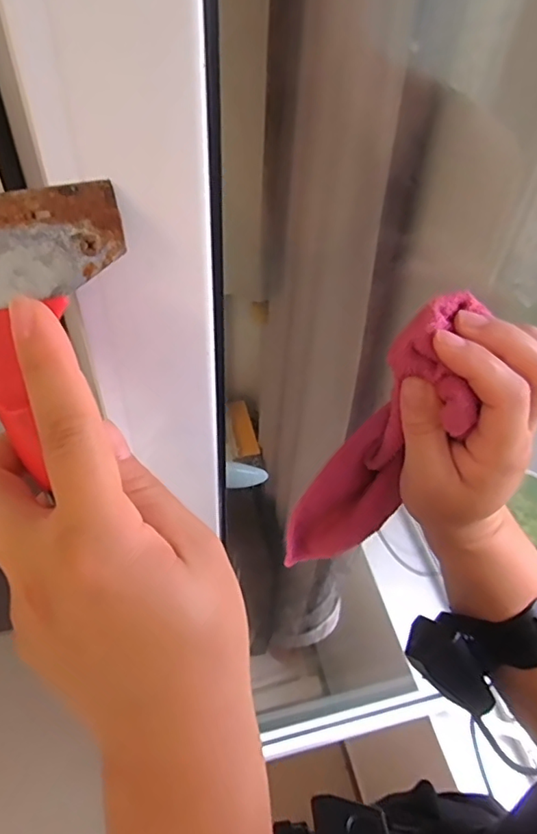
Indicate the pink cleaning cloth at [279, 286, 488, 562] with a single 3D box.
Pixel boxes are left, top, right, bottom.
[{"bbox_3d":[0.061,0.027,0.305,0.047,0.199,0.041,7,45,-16],"label":"pink cleaning cloth"}]

